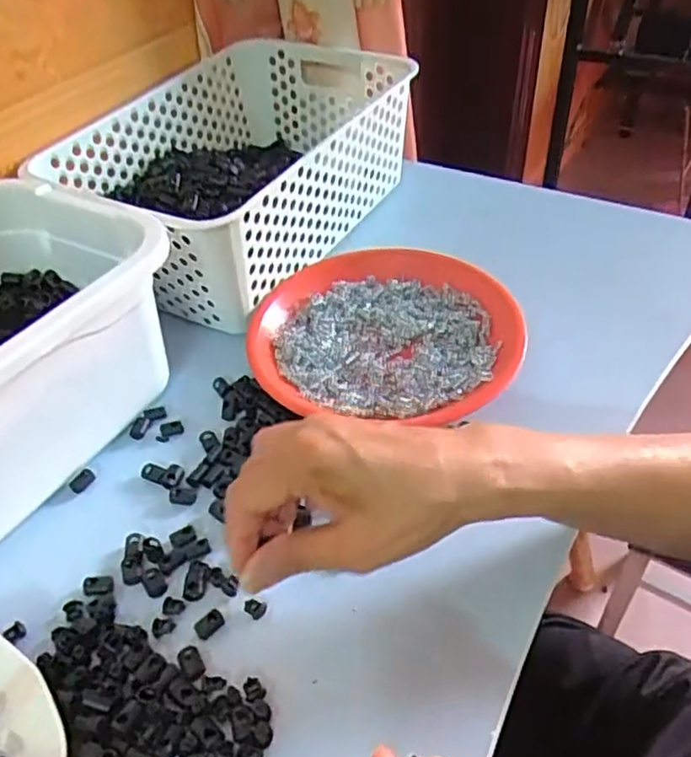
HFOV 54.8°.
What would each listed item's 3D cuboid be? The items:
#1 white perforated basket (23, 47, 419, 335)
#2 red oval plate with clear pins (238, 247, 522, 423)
[{"bbox_3d":[-0.092,-0.187,0.596,0.201,0.103,0.308,23,50,25],"label":"white perforated basket"},{"bbox_3d":[0.030,-0.038,0.503,0.193,0.029,0.164,-1,44,3],"label":"red oval plate with clear pins"}]

